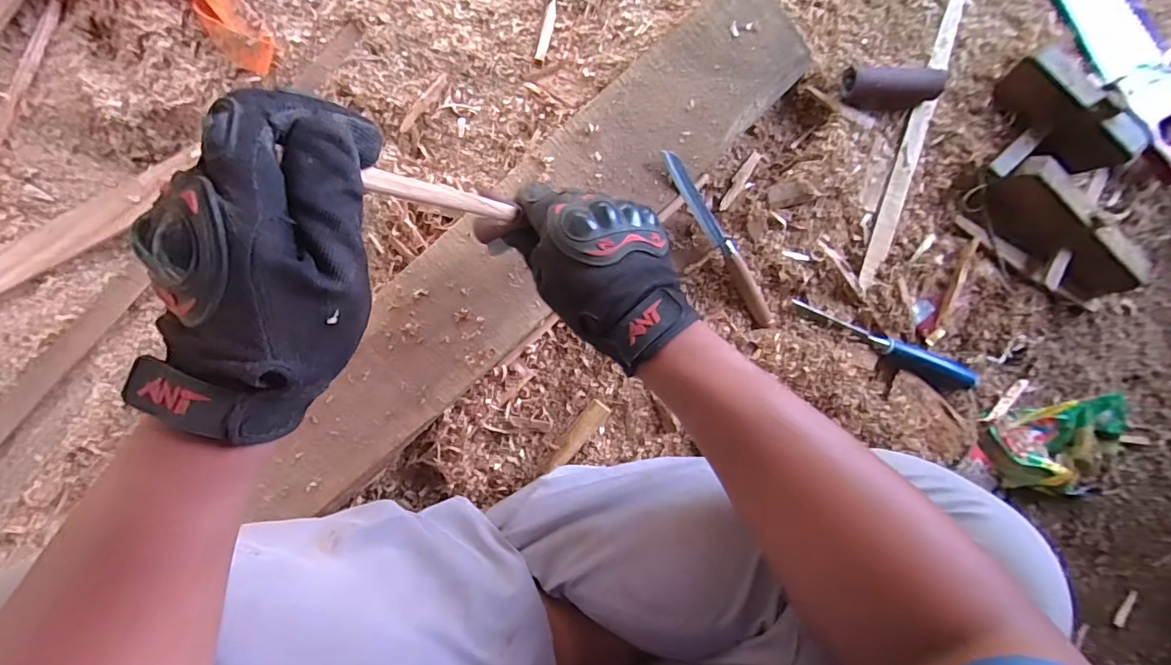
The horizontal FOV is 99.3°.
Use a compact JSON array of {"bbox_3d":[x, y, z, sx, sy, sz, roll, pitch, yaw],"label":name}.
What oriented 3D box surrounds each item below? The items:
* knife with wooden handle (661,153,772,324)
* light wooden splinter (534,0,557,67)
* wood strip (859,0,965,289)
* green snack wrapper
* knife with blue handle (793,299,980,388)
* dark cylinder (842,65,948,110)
[{"bbox_3d":[0.138,-0.090,0.503,0.024,0.014,0.210,-39,109,-5],"label":"knife with wooden handle"},{"bbox_3d":[-0.041,-0.324,0.532,0.011,0.006,0.081,13,89,-6],"label":"light wooden splinter"},{"bbox_3d":[0.364,-0.219,0.551,0.027,0.004,0.351,18,91,-7],"label":"wood strip"},{"bbox_3d":[0.540,0.135,0.565,0.160,0.031,0.099,-9,94,-6],"label":"green snack wrapper"},{"bbox_3d":[0.338,0.014,0.549,0.227,0.019,0.028,22,90,-7],"label":"knife with blue handle"},{"bbox_3d":[0.326,-0.260,0.526,0.103,0.038,0.031,2,93,-7],"label":"dark cylinder"}]

